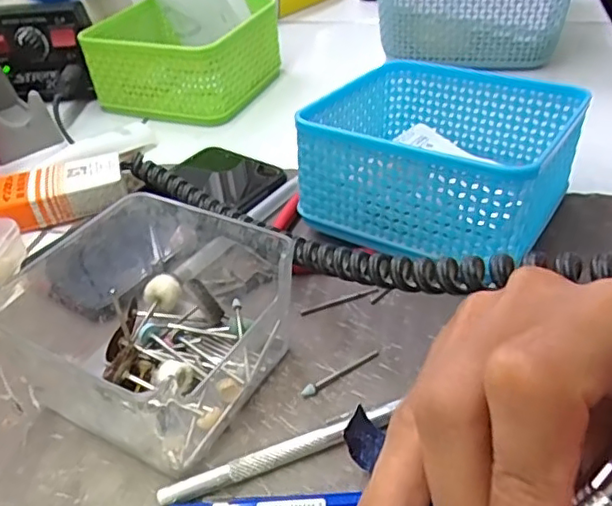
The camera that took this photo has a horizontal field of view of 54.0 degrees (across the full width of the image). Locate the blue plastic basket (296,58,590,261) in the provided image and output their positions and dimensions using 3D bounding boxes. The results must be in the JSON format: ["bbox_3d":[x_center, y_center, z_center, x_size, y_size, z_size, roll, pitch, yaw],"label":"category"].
[{"bbox_3d":[0.077,-0.058,0.346,0.127,0.073,0.133,18,44,26],"label":"blue plastic basket"}]

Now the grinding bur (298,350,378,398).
[{"bbox_3d":[0.015,0.053,0.273,0.042,0.005,0.006,-28,46,-24],"label":"grinding bur"}]

